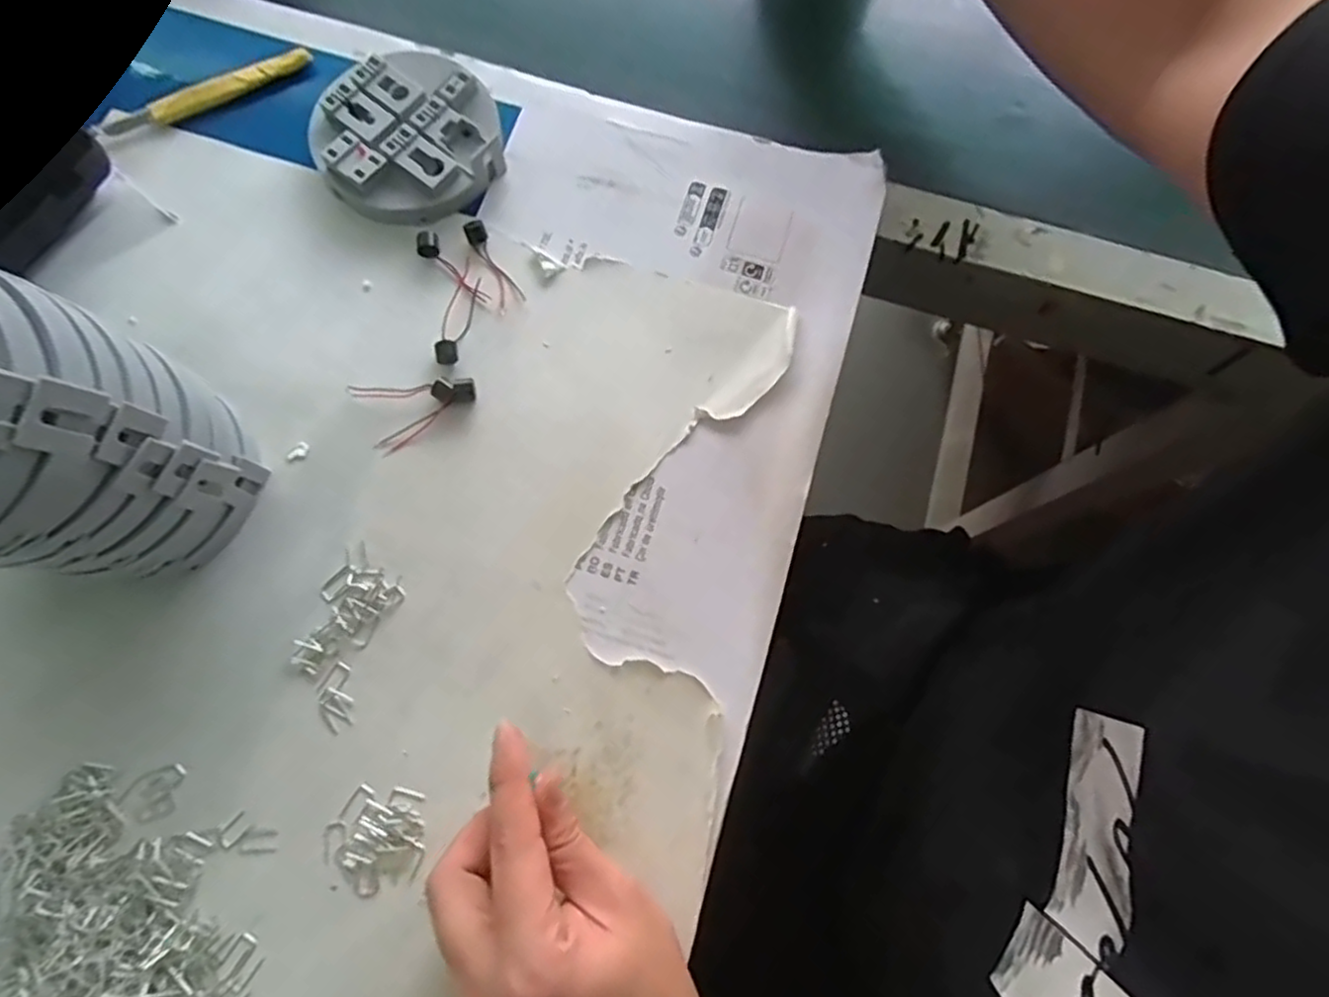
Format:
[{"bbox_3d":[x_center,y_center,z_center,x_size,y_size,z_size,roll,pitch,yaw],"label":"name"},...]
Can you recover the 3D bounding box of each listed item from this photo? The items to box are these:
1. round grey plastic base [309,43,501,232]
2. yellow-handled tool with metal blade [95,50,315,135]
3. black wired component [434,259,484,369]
[{"bbox_3d":[-0.147,-0.207,0.404,0.104,0.023,0.100,0,75,-2],"label":"round grey plastic base"},{"bbox_3d":[-0.264,-0.234,0.412,0.121,0.012,0.011,-32,79,-9],"label":"yellow-handled tool with metal blade"},{"bbox_3d":[-0.111,-0.102,0.384,0.014,0.007,0.063,11,75,1],"label":"black wired component"}]

